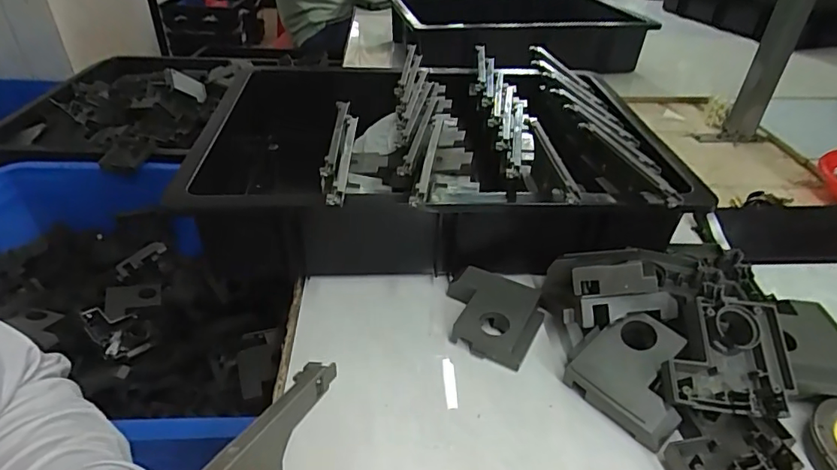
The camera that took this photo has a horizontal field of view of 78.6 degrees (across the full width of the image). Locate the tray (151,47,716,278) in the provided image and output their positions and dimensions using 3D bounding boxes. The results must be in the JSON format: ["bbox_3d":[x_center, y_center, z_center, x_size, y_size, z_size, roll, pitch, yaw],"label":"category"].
[{"bbox_3d":[0.018,-0.074,0.537,0.408,0.131,0.331,-2,36,-4],"label":"tray"}]

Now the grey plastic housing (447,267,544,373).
[{"bbox_3d":[0.058,0.066,0.421,0.078,0.031,0.075,16,38,20],"label":"grey plastic housing"}]

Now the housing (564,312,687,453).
[{"bbox_3d":[0.155,0.097,0.359,0.074,0.021,0.072,-41,52,-14],"label":"housing"}]

